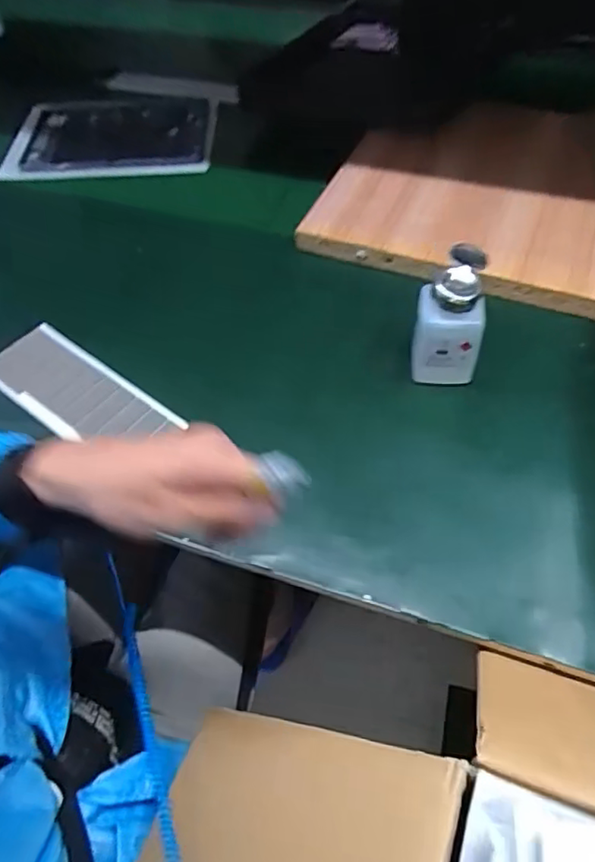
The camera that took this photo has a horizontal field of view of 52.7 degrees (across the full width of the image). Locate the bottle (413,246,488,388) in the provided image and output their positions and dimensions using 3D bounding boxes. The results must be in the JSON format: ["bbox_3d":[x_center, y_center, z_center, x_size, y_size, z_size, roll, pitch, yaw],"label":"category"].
[{"bbox_3d":[0.133,-0.098,0.537,0.058,0.112,0.061,4,51,9],"label":"bottle"}]

